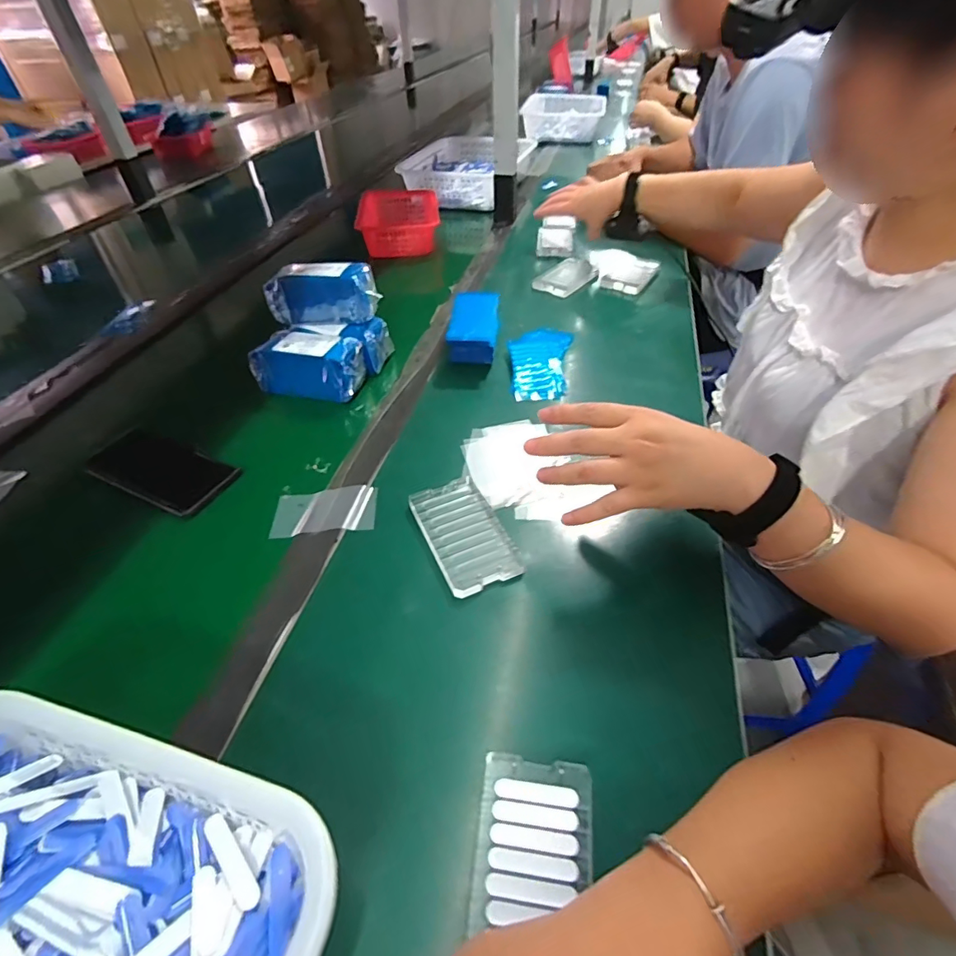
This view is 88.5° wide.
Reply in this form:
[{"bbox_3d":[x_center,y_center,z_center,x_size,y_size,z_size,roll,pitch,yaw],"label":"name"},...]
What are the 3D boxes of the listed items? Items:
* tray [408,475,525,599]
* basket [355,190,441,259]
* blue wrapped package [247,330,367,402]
[{"bbox_3d":[-0.013,0.050,0.465,0.070,0.014,0.121,-20,50,-16],"label":"tray"},{"bbox_3d":[-0.156,-0.504,0.971,0.158,0.057,0.226,-9,46,-6],"label":"basket"},{"bbox_3d":[-0.216,-0.149,0.632,0.137,0.055,0.072,10,49,11],"label":"blue wrapped package"}]

